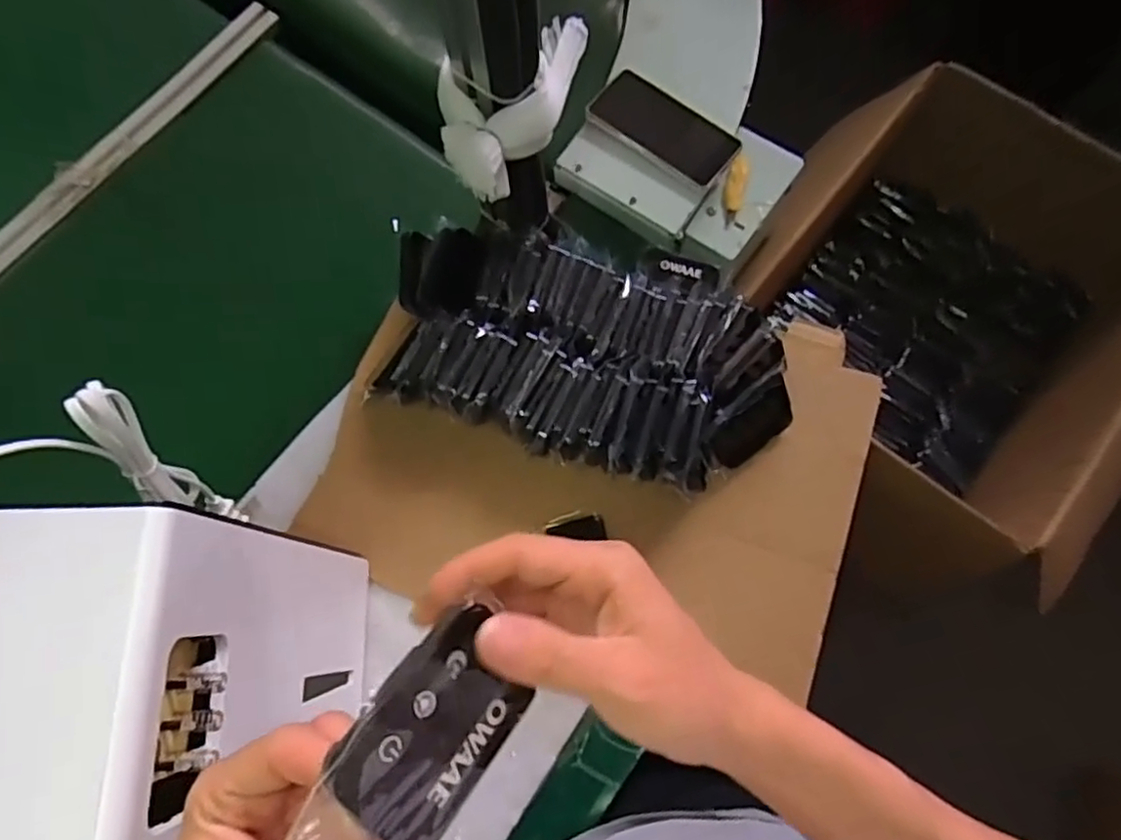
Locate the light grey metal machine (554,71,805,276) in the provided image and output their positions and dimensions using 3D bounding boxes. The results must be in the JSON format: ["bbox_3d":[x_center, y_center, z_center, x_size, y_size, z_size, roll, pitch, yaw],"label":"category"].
[{"bbox_3d":[0.129,-0.277,0.739,0.232,0.047,0.167,26,76,7],"label":"light grey metal machine"}]

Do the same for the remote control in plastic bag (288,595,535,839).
[{"bbox_3d":[-0.054,0.125,0.261,0.066,0.019,0.107,52,55,-28],"label":"remote control in plastic bag"}]

